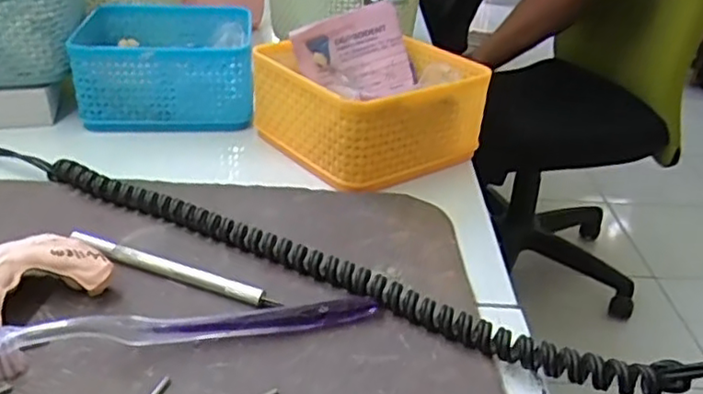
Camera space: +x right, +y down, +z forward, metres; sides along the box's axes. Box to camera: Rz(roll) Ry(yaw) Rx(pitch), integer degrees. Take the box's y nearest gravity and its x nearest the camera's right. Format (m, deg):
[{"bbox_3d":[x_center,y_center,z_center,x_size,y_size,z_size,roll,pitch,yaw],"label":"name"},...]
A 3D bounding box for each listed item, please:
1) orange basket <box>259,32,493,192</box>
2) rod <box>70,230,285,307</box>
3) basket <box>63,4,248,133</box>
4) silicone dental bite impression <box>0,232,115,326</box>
[{"bbox_3d":[0.011,-0.070,0.479,0.129,0.065,0.131,-19,37,-35],"label":"orange basket"},{"bbox_3d":[-0.091,0.036,0.328,0.117,0.008,0.007,15,31,19],"label":"rod"},{"bbox_3d":[-0.148,-0.111,0.531,0.133,0.058,0.133,-1,30,-8],"label":"basket"},{"bbox_3d":[-0.146,0.040,0.295,0.037,0.027,0.065,26,36,34],"label":"silicone dental bite impression"}]

